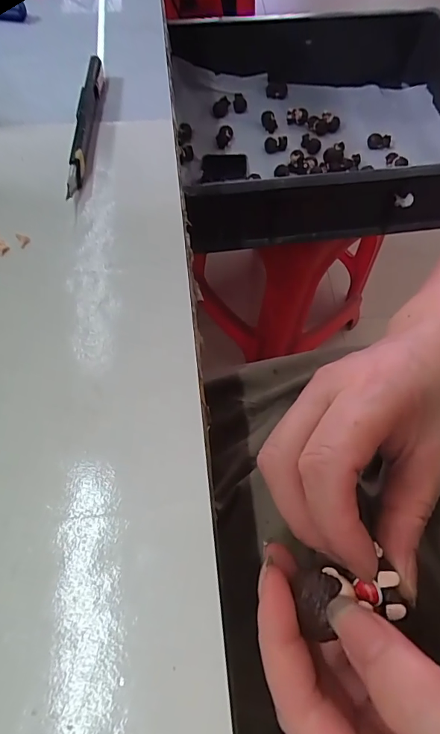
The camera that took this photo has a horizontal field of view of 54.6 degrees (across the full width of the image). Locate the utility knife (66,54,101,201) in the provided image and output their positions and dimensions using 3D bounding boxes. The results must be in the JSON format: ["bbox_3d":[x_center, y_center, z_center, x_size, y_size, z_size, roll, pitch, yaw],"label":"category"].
[{"bbox_3d":[-0.090,-0.161,0.284,0.011,0.016,0.127,0,63,-3],"label":"utility knife"}]

